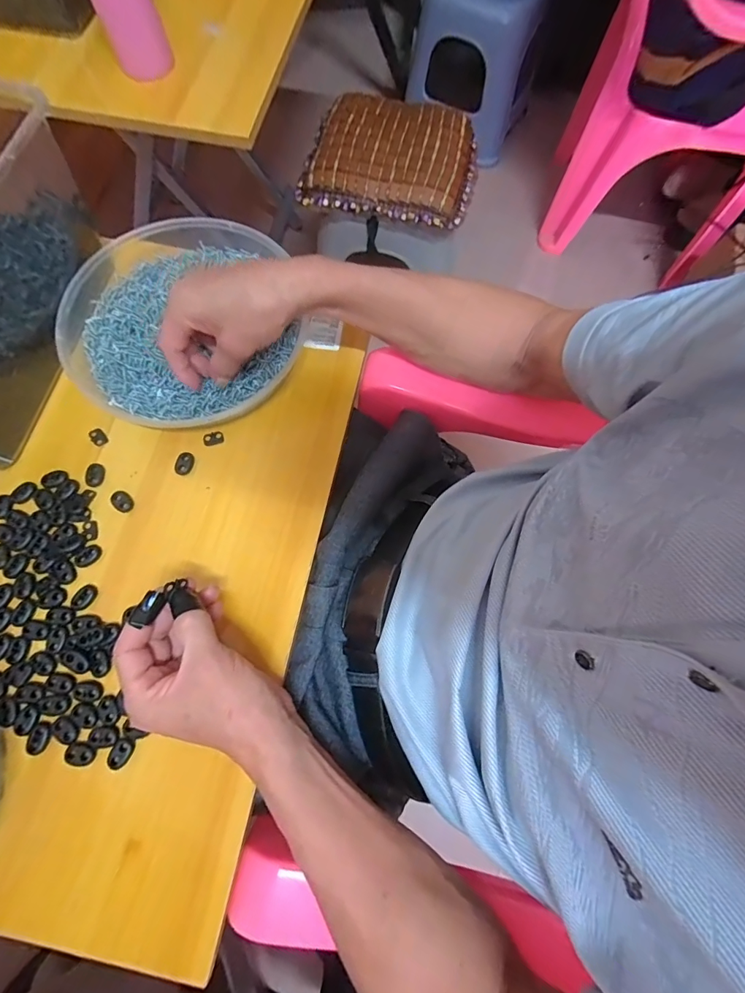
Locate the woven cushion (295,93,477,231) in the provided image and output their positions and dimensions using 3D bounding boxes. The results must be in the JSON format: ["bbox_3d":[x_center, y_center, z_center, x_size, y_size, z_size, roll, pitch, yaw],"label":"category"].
[{"bbox_3d":[0.033,-0.607,0.750,0.297,0.050,0.243,11,73,1],"label":"woven cushion"}]

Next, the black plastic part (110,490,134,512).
[{"bbox_3d":[-0.224,0.004,0.378,0.021,0.005,0.015,42,77,10],"label":"black plastic part"}]

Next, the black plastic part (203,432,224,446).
[{"bbox_3d":[-0.151,-0.055,0.399,0.019,0.004,0.014,-16,75,-6],"label":"black plastic part"}]

